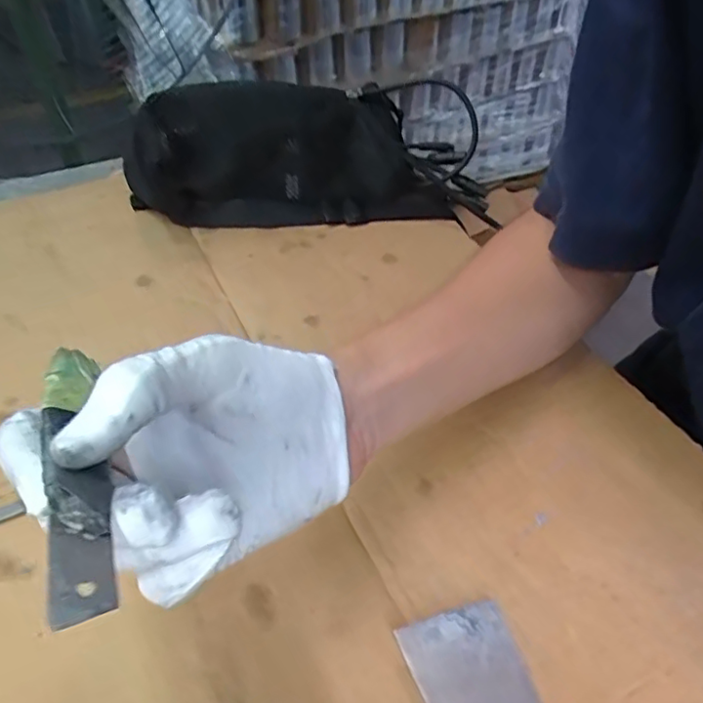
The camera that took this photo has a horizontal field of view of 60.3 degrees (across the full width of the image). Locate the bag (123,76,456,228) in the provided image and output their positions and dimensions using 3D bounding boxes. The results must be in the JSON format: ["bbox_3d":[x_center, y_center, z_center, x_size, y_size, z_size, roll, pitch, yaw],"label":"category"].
[{"bbox_3d":[-0.053,-0.160,0.495,0.267,0.100,0.083,-6,44,-6],"label":"bag"}]

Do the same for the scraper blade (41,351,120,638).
[{"bbox_3d":[-0.088,0.033,0.194,0.018,0.004,0.134,22,17,-34],"label":"scraper blade"}]

